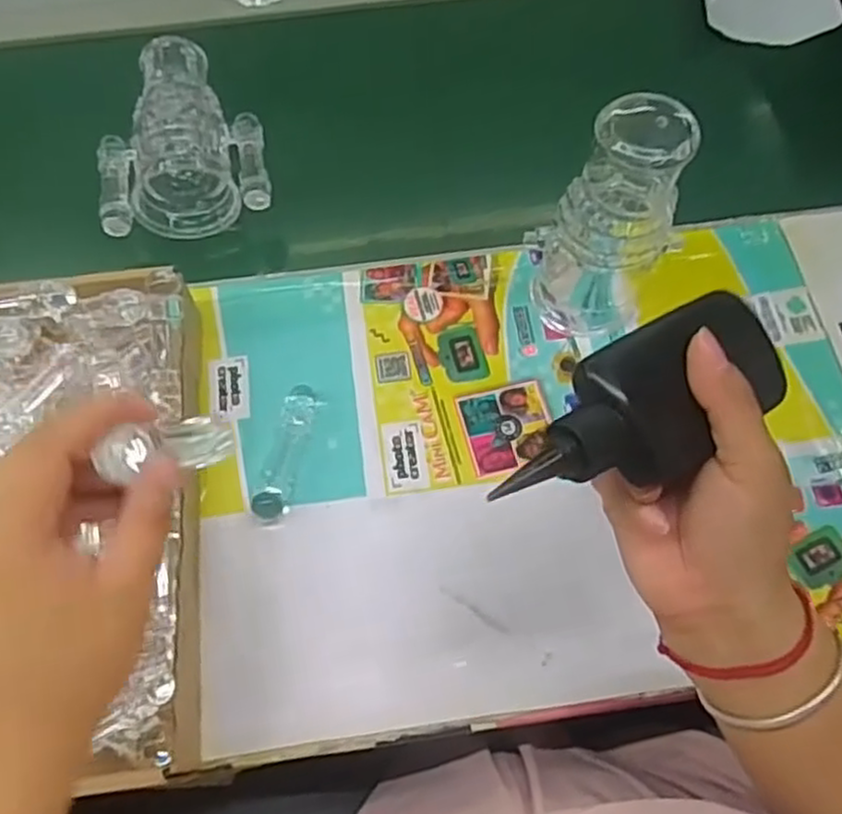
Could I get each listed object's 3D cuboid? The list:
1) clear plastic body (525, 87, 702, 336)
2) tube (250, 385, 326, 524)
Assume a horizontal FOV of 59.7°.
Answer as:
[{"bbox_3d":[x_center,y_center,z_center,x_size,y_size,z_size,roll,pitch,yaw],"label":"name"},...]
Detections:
[{"bbox_3d":[0.117,-0.112,0.467,0.069,0.170,0.056,-11,65,-5],"label":"clear plastic body"},{"bbox_3d":[-0.090,0.031,0.490,0.022,0.019,0.092,13,65,6],"label":"tube"}]

